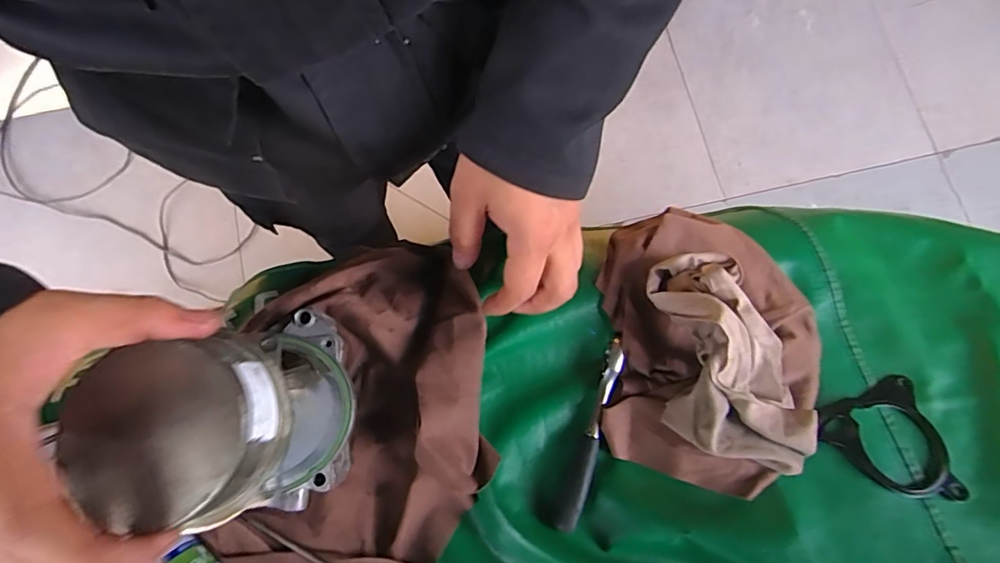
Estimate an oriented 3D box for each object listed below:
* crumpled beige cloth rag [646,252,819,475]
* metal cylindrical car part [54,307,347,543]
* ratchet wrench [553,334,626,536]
[{"bbox_3d":[0.154,0.057,0.364,0.093,0.052,0.164,-22,76,-7],"label":"crumpled beige cloth rag"},{"bbox_3d":[-0.141,0.077,0.283,0.111,0.109,0.097,-33,78,-10],"label":"metal cylindrical car part"},{"bbox_3d":[0.067,0.106,0.372,0.015,0.017,0.139,20,75,4],"label":"ratchet wrench"}]

